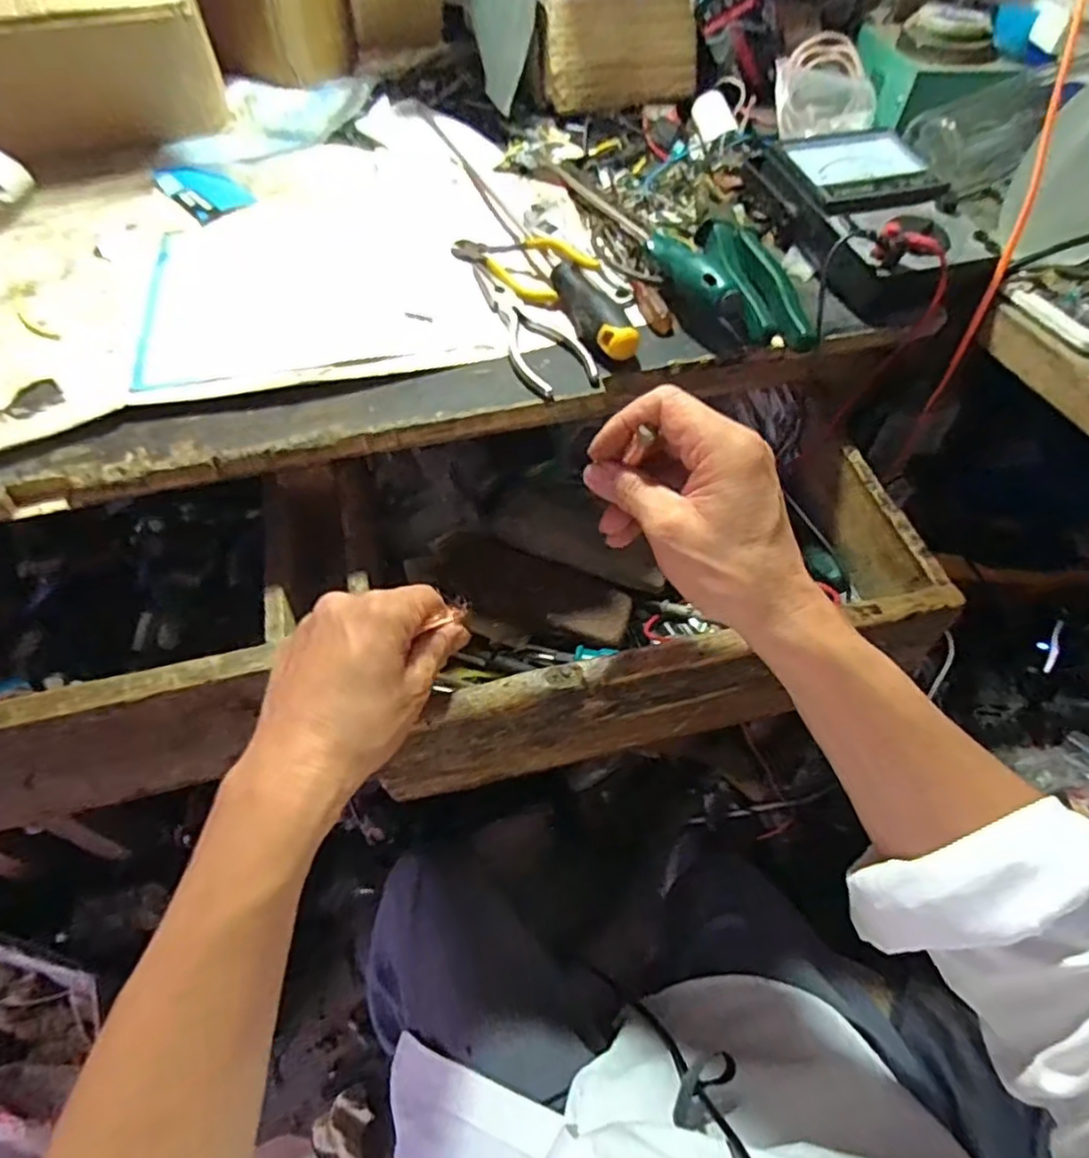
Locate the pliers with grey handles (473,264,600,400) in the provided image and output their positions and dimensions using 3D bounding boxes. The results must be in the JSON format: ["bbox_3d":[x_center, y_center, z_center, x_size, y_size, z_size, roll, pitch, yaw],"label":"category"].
[{"bbox_3d":[-0.011,-0.180,0.478,0.050,0.005,0.146,-16,56,-13],"label":"pliers with grey handles"}]

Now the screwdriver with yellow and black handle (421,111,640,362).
[{"bbox_3d":[-0.028,-0.284,0.536,0.027,0.027,0.361,-22,57,-17],"label":"screwdriver with yellow and black handle"}]

